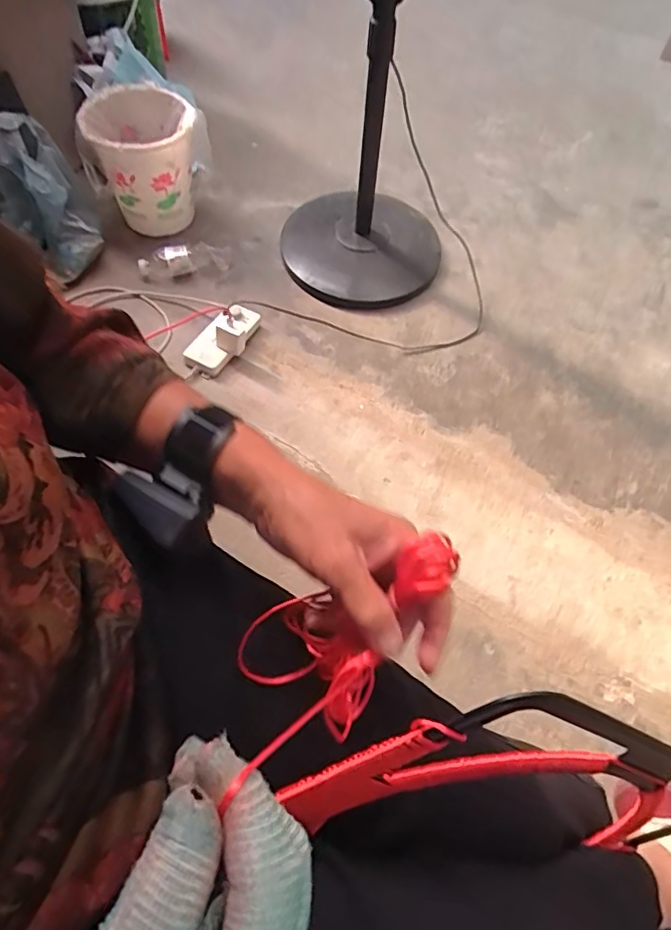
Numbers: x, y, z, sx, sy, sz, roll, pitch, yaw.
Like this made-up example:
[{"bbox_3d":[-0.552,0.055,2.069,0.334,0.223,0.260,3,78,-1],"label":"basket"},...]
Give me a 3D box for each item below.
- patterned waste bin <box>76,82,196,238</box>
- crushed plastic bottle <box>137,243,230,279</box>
[{"bbox_3d":[-0.451,-0.719,1.295,0.240,0.242,0.275,-16,63,-13],"label":"patterned waste bin"},{"bbox_3d":[-0.346,-0.467,1.240,0.200,0.059,0.046,-11,62,-11],"label":"crushed plastic bottle"}]

